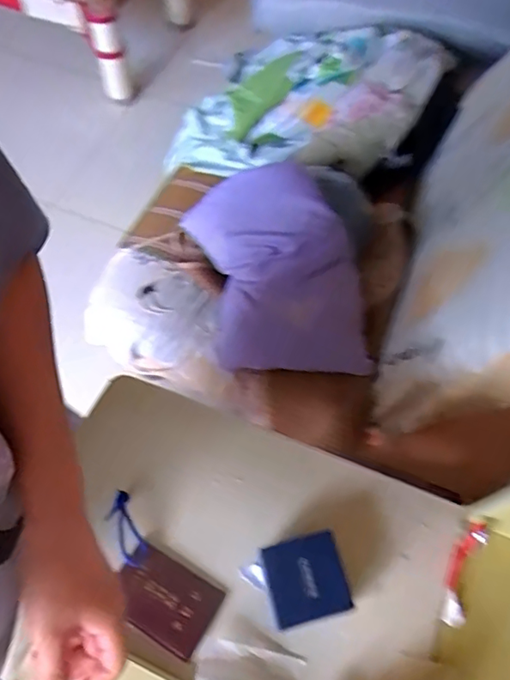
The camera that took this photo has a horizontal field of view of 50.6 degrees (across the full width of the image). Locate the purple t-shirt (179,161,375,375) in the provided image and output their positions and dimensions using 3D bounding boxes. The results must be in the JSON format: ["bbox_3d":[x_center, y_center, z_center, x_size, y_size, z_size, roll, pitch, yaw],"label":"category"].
[{"bbox_3d":[0.029,-0.120,1.013,0.304,0.067,0.434,-22,80,25],"label":"purple t-shirt"}]

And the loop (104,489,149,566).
[{"bbox_3d":[-0.138,0.200,0.571,0.029,0.017,0.080,-22,65,-14],"label":"loop"}]

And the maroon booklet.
[{"bbox_3d":[-0.091,0.260,0.541,0.099,0.017,0.070,28,64,11],"label":"maroon booklet"}]

